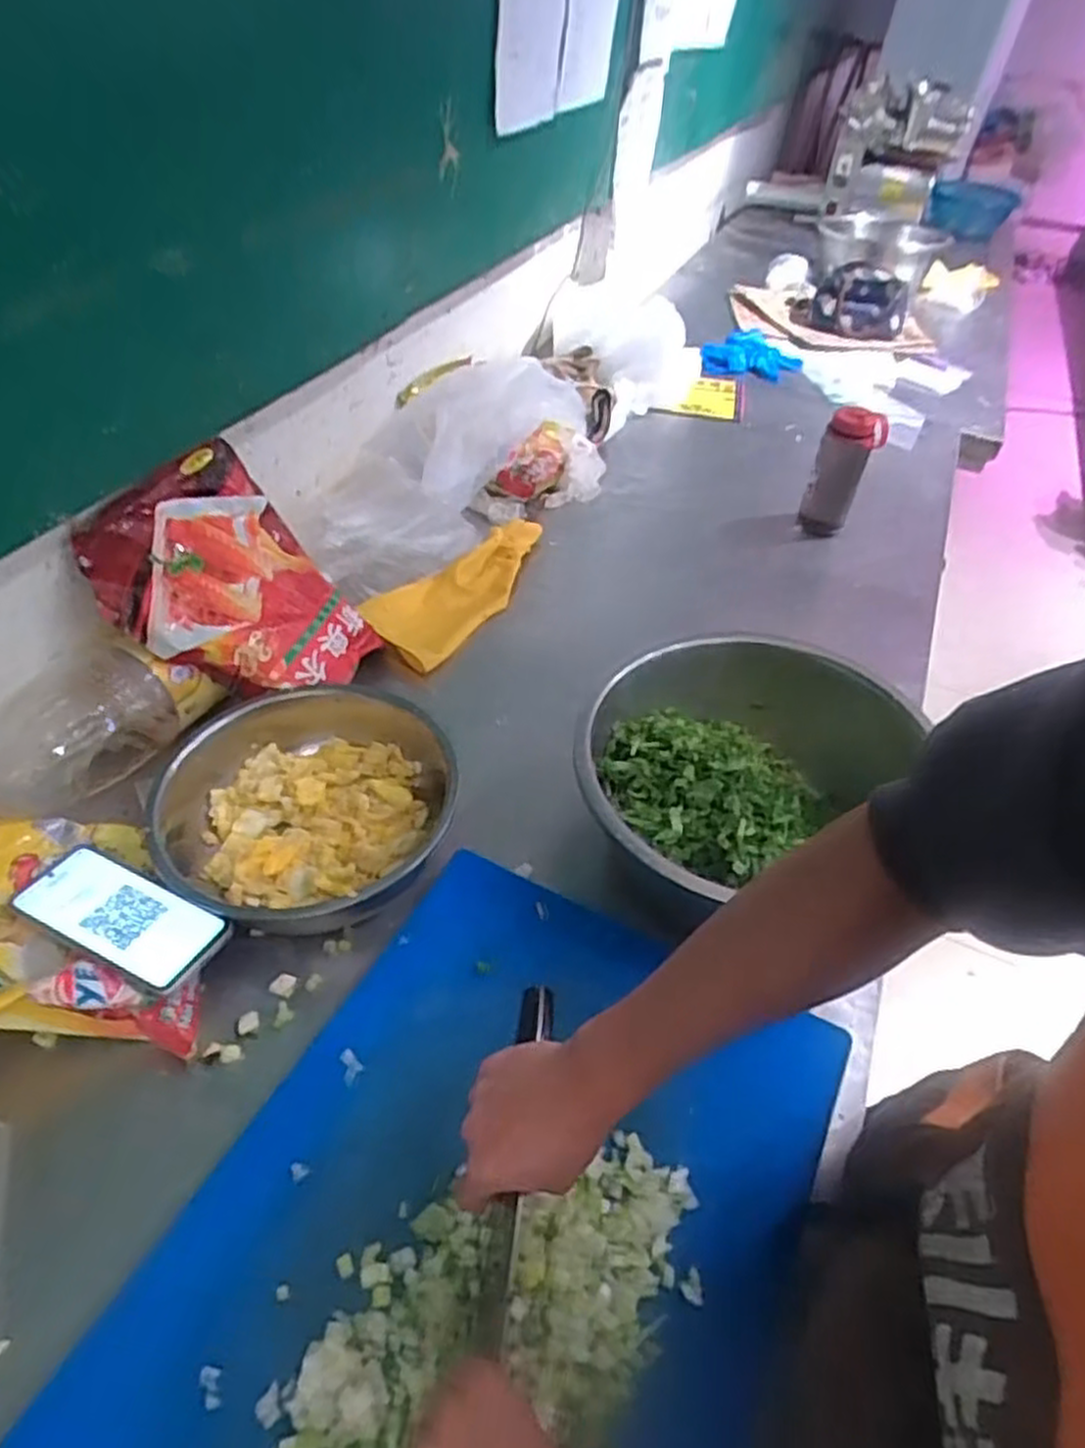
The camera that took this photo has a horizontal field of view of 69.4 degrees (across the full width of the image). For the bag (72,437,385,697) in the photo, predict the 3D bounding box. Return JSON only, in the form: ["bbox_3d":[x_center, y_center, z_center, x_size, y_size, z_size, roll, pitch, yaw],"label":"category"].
[{"bbox_3d":[-0.294,-0.139,0.789,0.274,0.062,0.213,36,50,-20],"label":"bag"}]

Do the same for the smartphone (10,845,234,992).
[{"bbox_3d":[-0.339,0.155,0.631,0.161,0.016,0.074,24,48,16],"label":"smartphone"}]

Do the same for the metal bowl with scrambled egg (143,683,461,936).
[{"bbox_3d":[-0.208,0.081,0.706,0.245,0.081,0.245,3,46,-3],"label":"metal bowl with scrambled egg"}]

